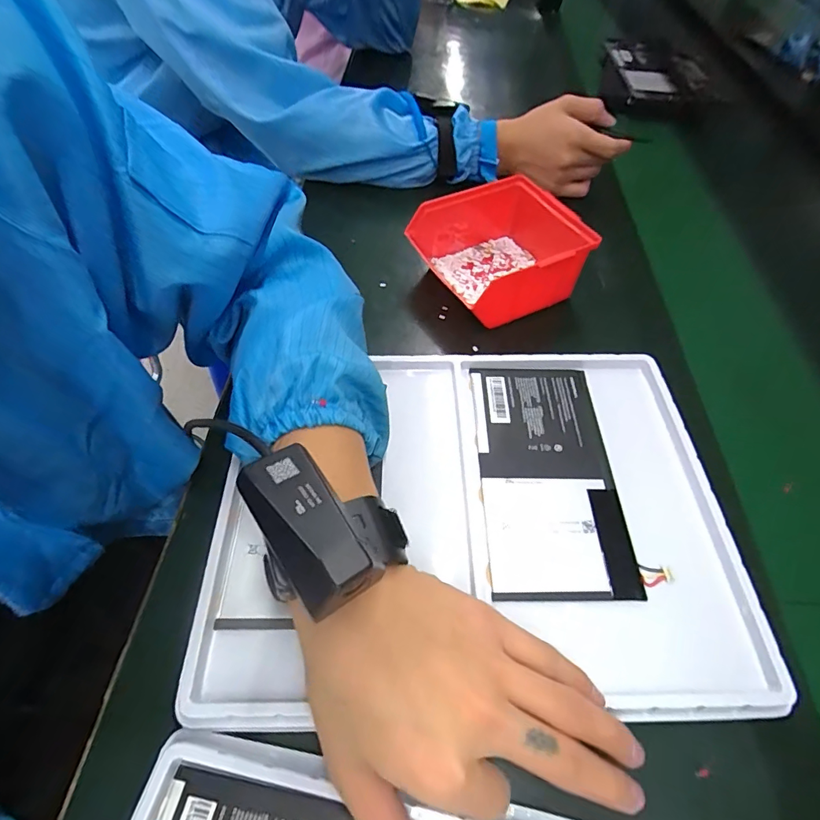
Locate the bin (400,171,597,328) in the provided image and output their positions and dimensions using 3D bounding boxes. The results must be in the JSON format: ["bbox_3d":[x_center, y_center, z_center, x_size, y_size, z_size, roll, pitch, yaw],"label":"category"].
[{"bbox_3d":[0.084,-0.160,0.420,0.120,0.063,0.155,-30,60,-20],"label":"bin"}]

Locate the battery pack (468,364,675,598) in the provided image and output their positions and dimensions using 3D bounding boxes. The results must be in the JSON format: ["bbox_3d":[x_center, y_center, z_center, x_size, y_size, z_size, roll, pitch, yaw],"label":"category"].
[{"bbox_3d":[0.095,0.040,0.307,0.095,0.004,0.170,-1,55,-1],"label":"battery pack"}]

